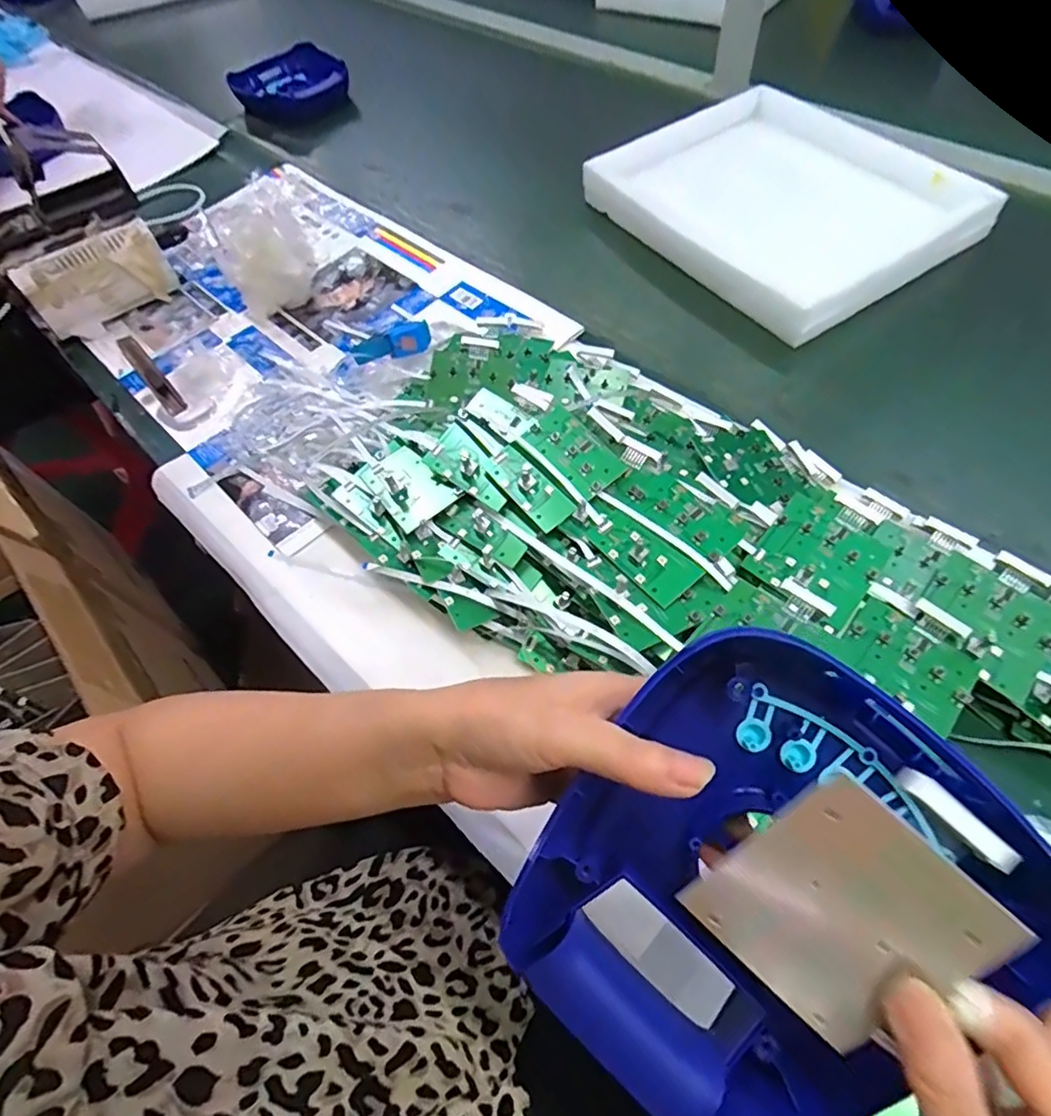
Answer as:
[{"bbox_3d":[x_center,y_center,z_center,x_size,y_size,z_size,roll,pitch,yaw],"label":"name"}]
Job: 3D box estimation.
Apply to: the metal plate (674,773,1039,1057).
[{"bbox_3d":[0.109,0.123,0.203,0.075,0.004,0.077,43,107,7],"label":"metal plate"}]

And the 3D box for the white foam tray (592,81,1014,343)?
[{"bbox_3d":[0.293,-0.414,0.681,0.304,0.055,0.346,-31,61,-14],"label":"white foam tray"}]

